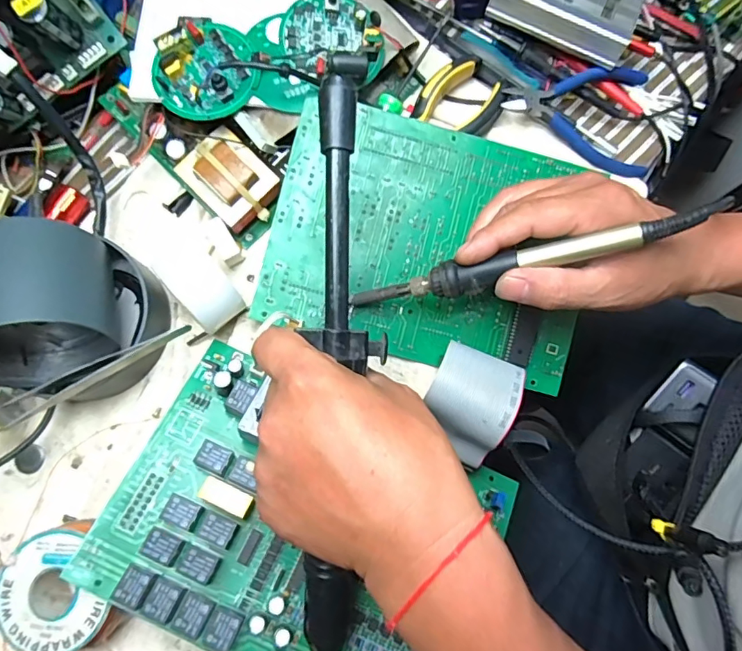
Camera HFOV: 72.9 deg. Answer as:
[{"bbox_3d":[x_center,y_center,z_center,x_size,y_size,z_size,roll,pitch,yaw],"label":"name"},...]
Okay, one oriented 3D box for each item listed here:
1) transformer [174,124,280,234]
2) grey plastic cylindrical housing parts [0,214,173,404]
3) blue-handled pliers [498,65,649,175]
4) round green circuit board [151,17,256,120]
[{"bbox_3d":[-0.097,-0.101,0.351,0.048,0.028,0.062,-43,101,-4],"label":"transformer"},{"bbox_3d":[-0.174,-0.007,0.298,0.096,0.110,0.100,0,78,-1],"label":"grey plastic cylindrical housing parts"},{"bbox_3d":[0.155,-0.160,0.369,0.115,0.026,0.076,10,78,1],"label":"blue-handled pliers"},{"bbox_3d":[-0.109,-0.174,0.337,0.061,0.028,0.073,11,78,1],"label":"round green circuit board"}]

